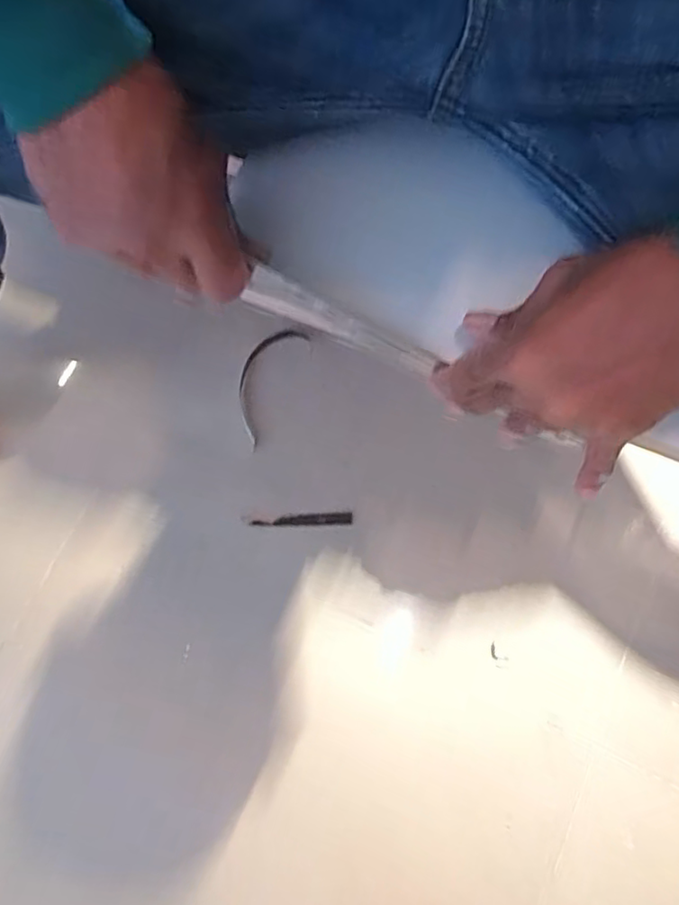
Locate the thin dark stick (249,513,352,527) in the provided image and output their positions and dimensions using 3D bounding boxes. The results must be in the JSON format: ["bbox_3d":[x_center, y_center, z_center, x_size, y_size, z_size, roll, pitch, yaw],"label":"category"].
[{"bbox_3d":[-0.042,0.075,0.683,0.110,0.006,0.013,-3,72,0],"label":"thin dark stick"}]

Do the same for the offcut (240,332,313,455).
[{"bbox_3d":[-0.091,-0.082,0.723,0.058,0.005,0.148,24,80,13],"label":"offcut"}]

